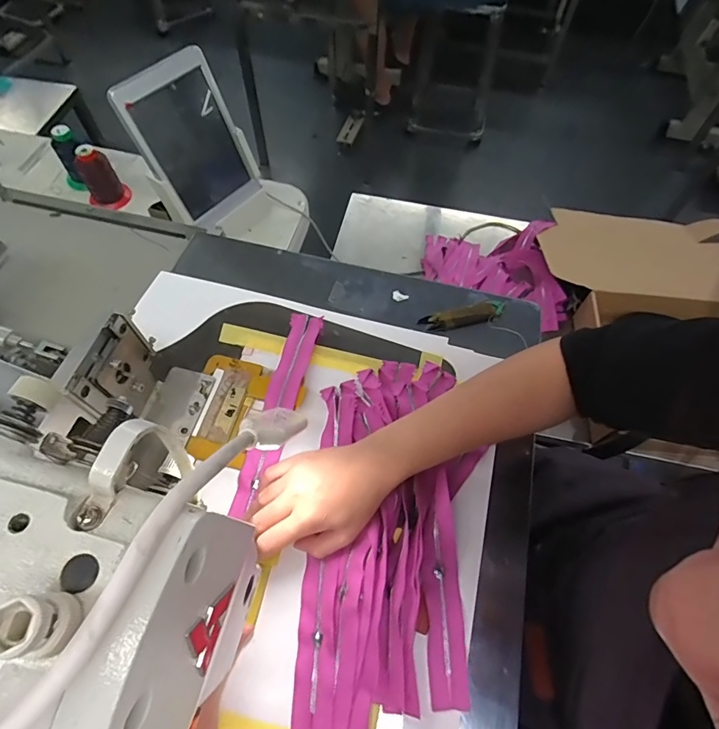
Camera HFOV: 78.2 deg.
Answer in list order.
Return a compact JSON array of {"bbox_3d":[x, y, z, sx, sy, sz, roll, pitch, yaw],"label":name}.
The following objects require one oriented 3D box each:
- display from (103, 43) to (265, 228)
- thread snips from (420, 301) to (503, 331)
[{"bbox_3d":[-0.243,-0.314,0.649,0.034,0.213,0.161,26,66,31],"label":"display"},{"bbox_3d":[0.126,-0.060,0.540,0.102,0.013,0.023,-11,62,-8],"label":"thread snips"}]

